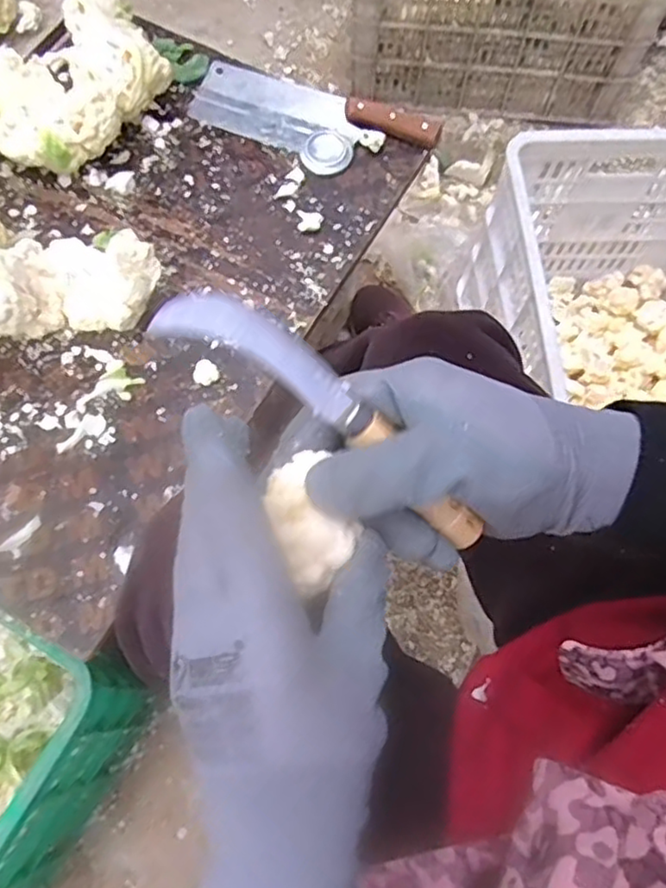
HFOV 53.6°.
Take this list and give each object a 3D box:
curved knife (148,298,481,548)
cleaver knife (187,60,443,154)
[{"bbox_3d":[0.003,-0.010,0.297,0.177,0.014,0.031,39,70,-17],"label":"curved knife"},{"bbox_3d":[-0.029,-0.413,0.825,0.305,0.032,0.109,24,70,8],"label":"cleaver knife"}]

